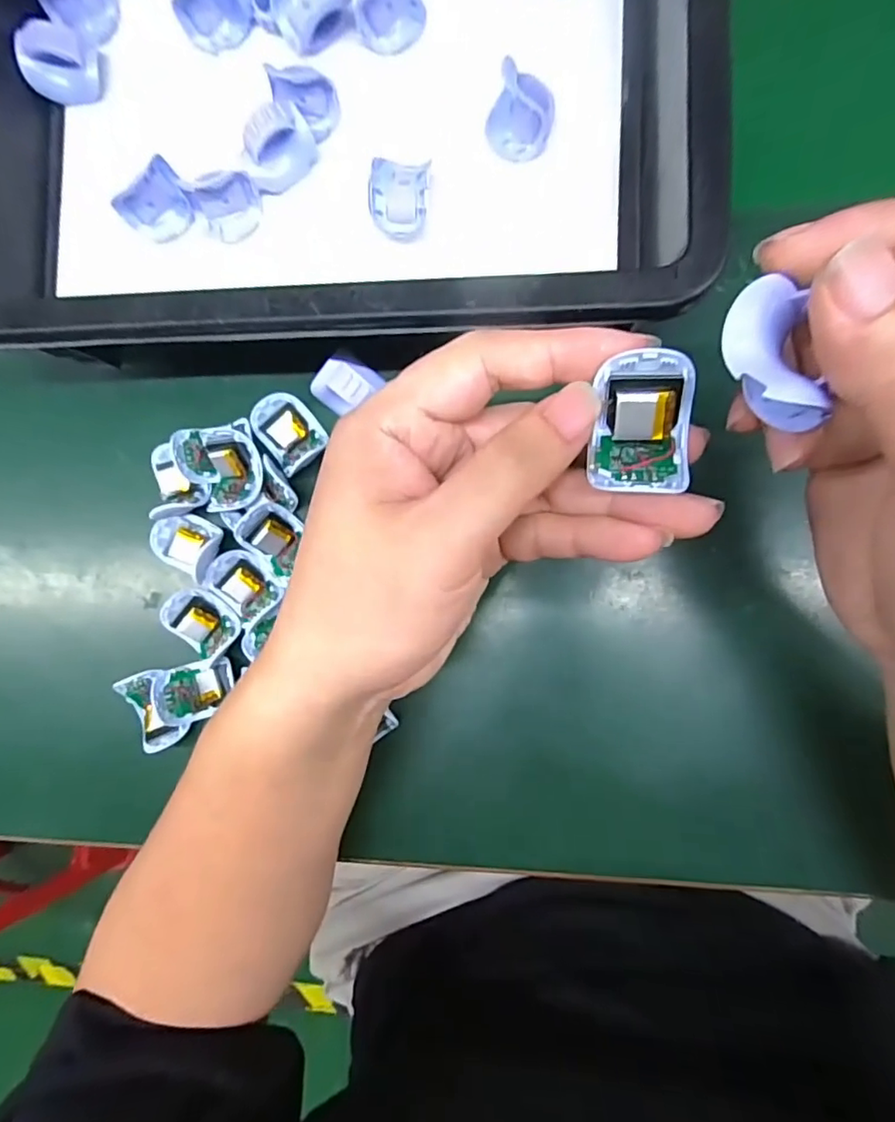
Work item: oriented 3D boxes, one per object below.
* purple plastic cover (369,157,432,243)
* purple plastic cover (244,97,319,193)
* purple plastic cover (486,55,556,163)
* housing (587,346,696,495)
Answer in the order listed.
[{"bbox_3d":[-0.023,-0.182,0.281,0.028,0.018,0.036,2,89,7],"label":"purple plastic cover"},{"bbox_3d":[-0.088,-0.213,0.288,0.037,0.028,0.020,-31,85,5],"label":"purple plastic cover"},{"bbox_3d":[0.036,-0.222,0.277,0.034,0.025,0.029,11,90,7],"label":"purple plastic cover"},{"bbox_3d":[0.060,-0.041,0.171,0.029,0.015,0.040,2,91,8],"label":"housing"}]

